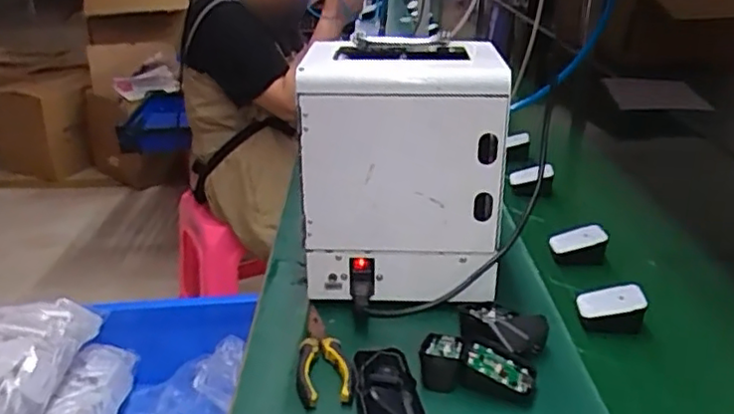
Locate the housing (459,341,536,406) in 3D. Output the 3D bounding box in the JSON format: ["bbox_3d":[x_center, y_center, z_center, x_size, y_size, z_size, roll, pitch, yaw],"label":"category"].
[{"bbox_3d":[0.124,0.157,0.614,0.069,0.043,0.030,8,26,15],"label":"housing"}]

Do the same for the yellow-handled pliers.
[{"bbox_3d":[-0.051,0.148,0.659,0.049,0.019,0.145,-5,25,-11],"label":"yellow-handled pliers"}]

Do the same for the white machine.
[{"bbox_3d":[0.038,-0.038,0.739,0.210,0.269,0.160,1,25,1],"label":"white machine"}]

